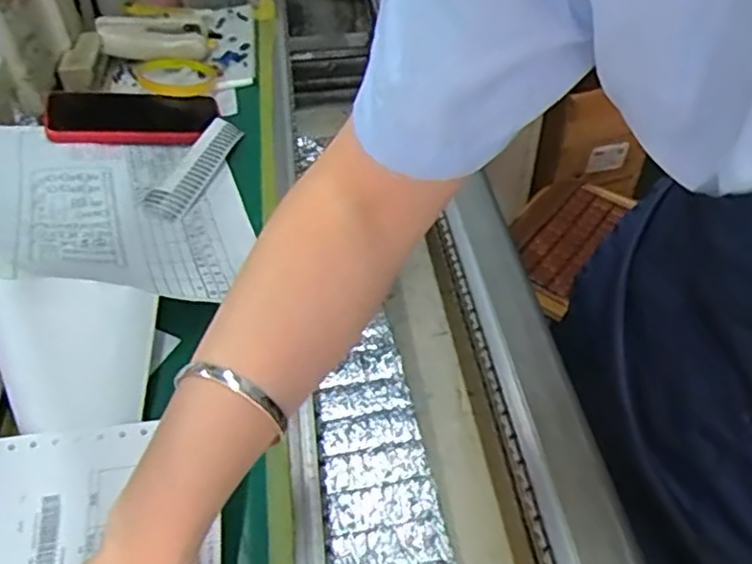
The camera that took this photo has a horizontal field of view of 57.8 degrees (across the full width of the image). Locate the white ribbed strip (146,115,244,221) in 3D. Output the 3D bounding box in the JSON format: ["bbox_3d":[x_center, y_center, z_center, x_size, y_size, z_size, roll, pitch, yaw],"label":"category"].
[{"bbox_3d":[-0.165,-0.109,0.622,0.037,0.020,0.149,14,46,13],"label":"white ribbed strip"}]

